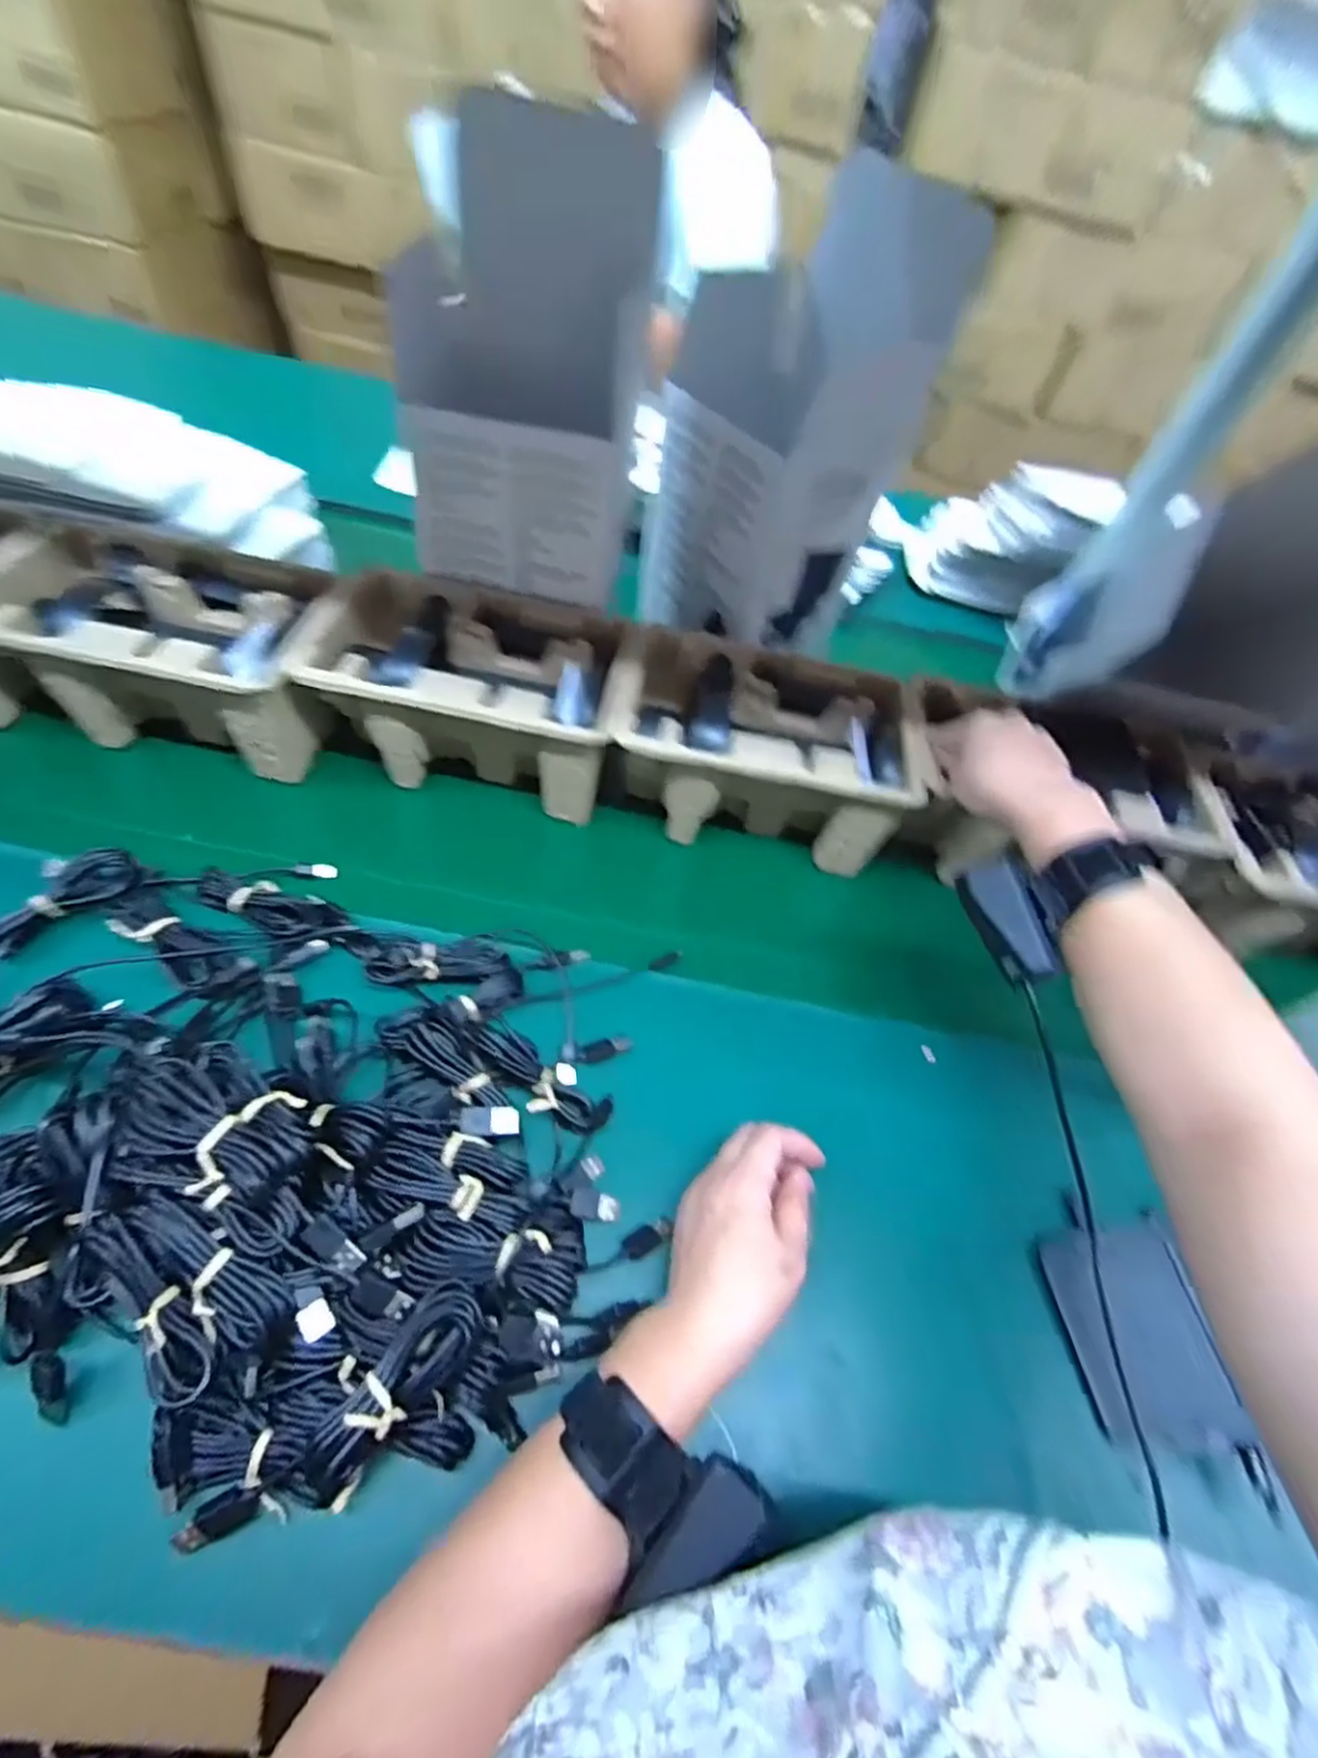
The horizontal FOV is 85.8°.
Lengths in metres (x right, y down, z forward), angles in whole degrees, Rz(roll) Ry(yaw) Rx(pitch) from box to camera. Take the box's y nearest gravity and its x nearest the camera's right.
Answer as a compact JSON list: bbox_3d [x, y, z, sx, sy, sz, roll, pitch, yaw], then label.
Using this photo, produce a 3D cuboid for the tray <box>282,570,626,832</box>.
[{"bbox_3d":[-0.150,-0.141,0.565,0.238,0.110,0.142,9,49,1],"label":"tray"}]

